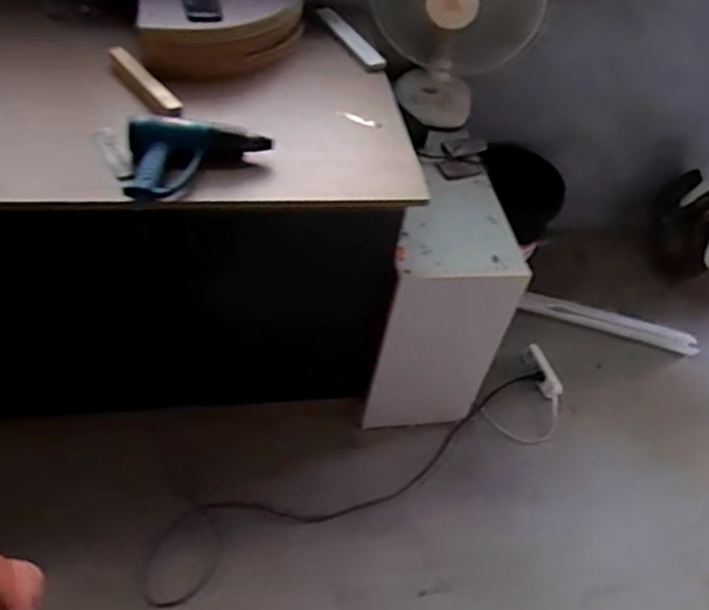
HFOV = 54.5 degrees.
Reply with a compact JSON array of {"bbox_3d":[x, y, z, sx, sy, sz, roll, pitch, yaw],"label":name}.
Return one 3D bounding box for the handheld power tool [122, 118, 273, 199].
[{"bbox_3d":[-0.291,-0.281,1.284,0.265,0.084,0.201,1,47,-9],"label":"handheld power tool"}]

